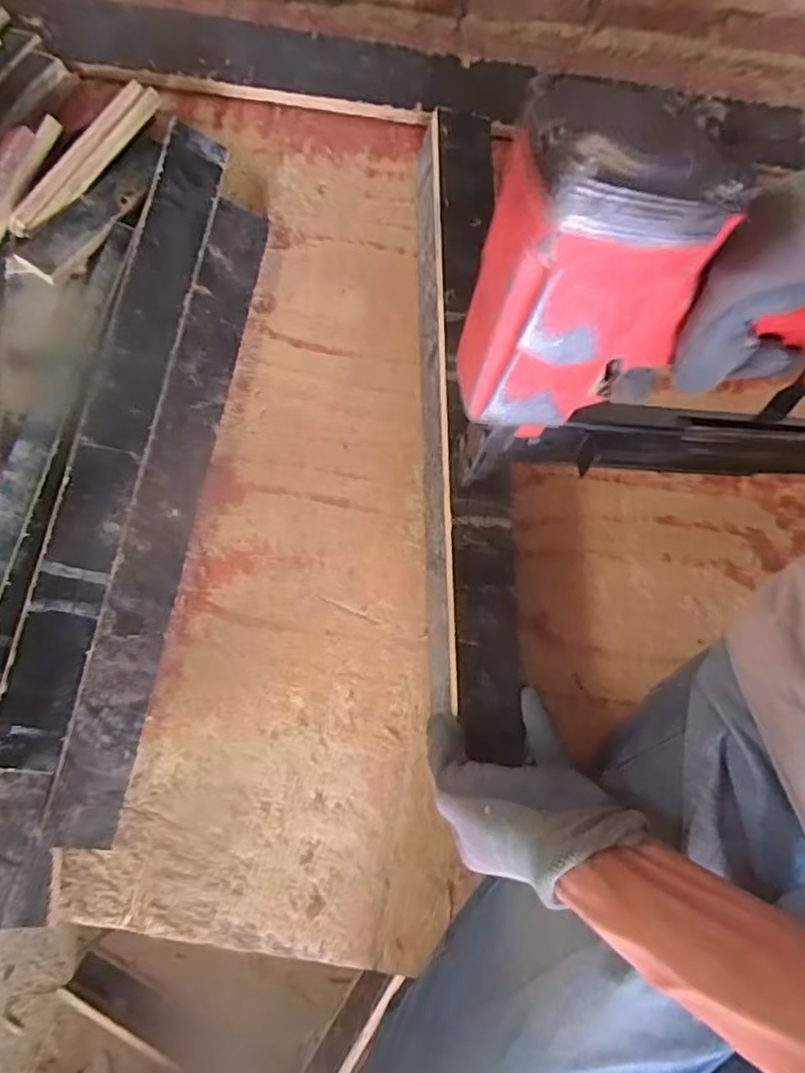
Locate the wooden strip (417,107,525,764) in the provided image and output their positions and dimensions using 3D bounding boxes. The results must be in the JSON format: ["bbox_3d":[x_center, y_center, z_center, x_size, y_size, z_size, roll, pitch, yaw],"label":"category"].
[{"bbox_3d":[0.046,-0.098,0.485,0.062,0.053,0.493,-1,78,-1],"label":"wooden strip"}]

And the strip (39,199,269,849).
[{"bbox_3d":[-0.175,-0.030,0.480,0.051,0.008,0.486,17,76,-26],"label":"strip"}]

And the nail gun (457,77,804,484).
[{"bbox_3d":[0.180,-0.111,0.341,0.294,0.236,0.084,-3,76,-1],"label":"nail gun"}]

